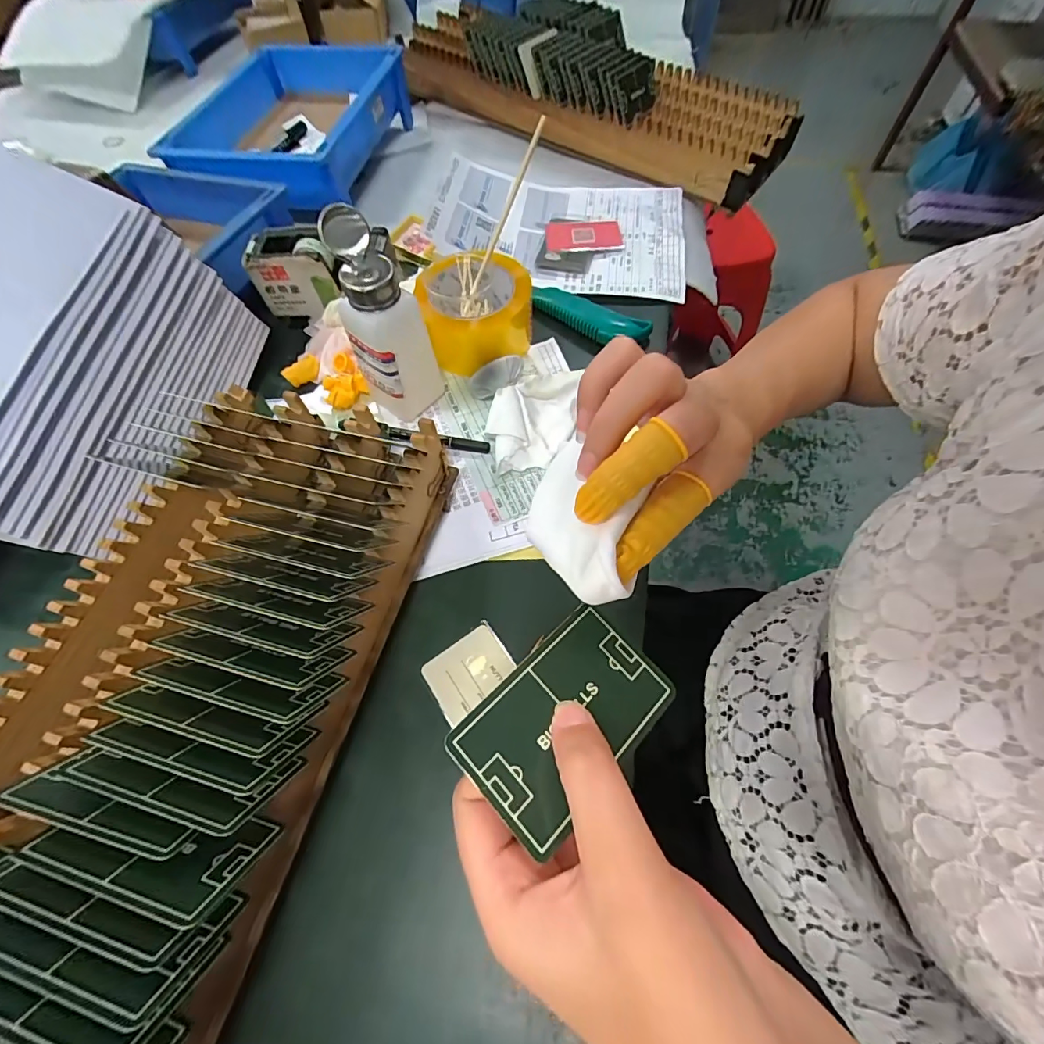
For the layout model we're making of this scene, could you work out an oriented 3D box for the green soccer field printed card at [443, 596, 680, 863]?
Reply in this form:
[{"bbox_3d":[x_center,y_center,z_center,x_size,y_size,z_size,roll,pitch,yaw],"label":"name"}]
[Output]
[{"bbox_3d":[0.018,0.075,0.180,0.083,0.004,0.053,-38,75,-28],"label":"green soccer field printed card"}]

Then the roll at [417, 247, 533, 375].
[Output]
[{"bbox_3d":[-0.045,-0.207,0.441,0.098,0.072,0.098,-1,62,1],"label":"roll"}]

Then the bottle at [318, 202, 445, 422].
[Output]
[{"bbox_3d":[-0.107,-0.155,0.366,0.063,0.145,0.068,-12,62,-5],"label":"bottle"}]

